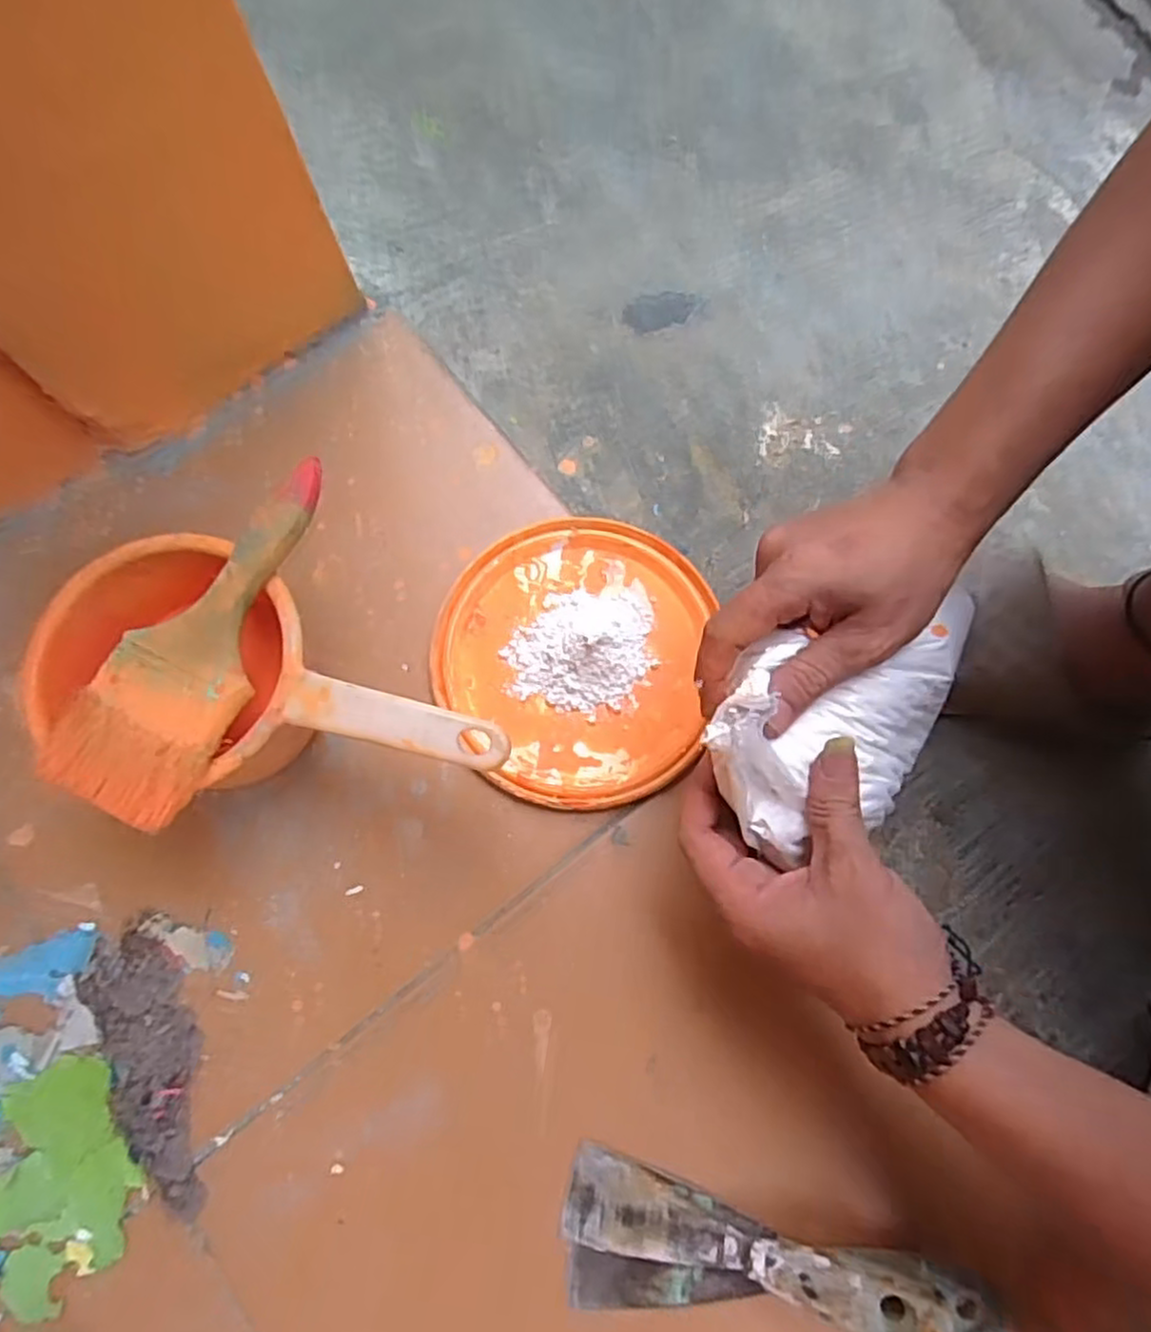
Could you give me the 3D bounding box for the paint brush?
[{"bbox_3d":[-0.177,-0.020,0.354,0.069,0.012,0.184,24,76,7],"label":"paint brush"}]

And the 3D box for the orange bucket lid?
[{"bbox_3d":[-0.003,-0.007,0.444,0.159,0.023,0.171,0,76,1],"label":"orange bucket lid"}]

